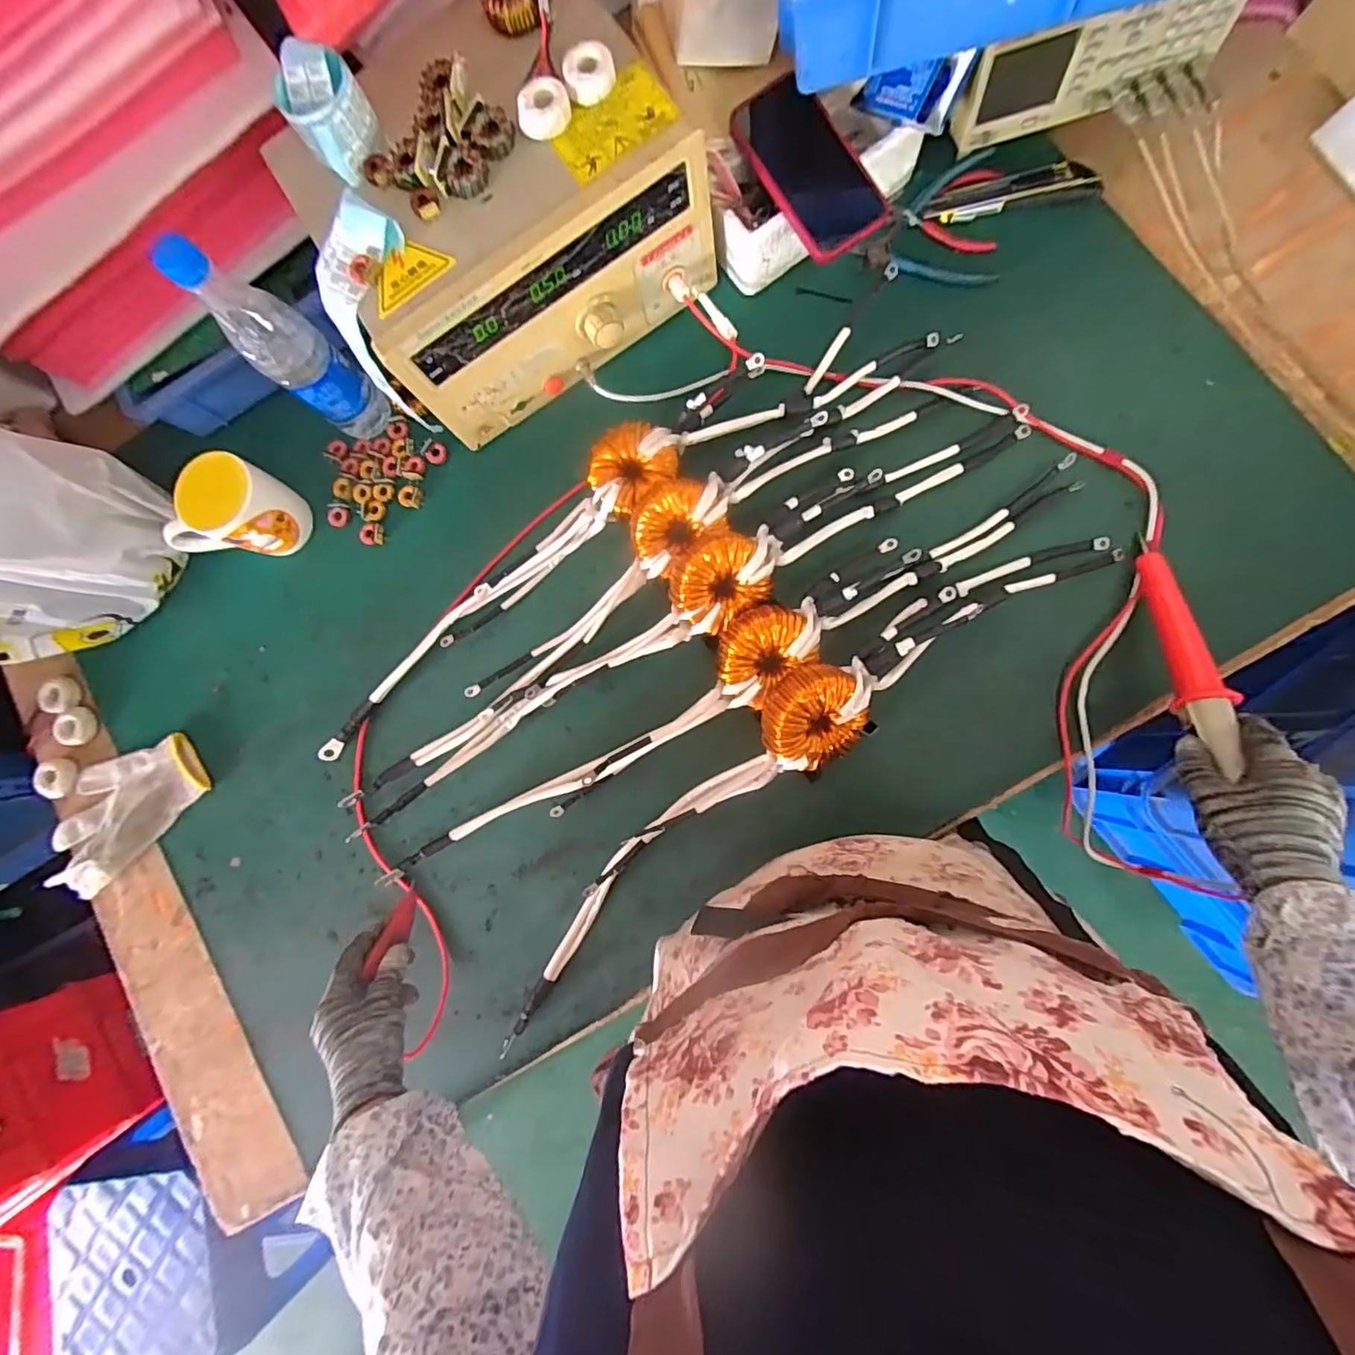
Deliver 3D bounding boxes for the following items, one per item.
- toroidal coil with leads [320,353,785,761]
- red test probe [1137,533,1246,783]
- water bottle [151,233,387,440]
[{"bbox_3d":[-0.157,-0.116,0.585,0.597,0.046,0.100,-36,82,3],"label":"toroidal coil with leads"},{"bbox_3d":[0.420,-0.027,0.476,0.031,0.025,0.212,5,58,7],"label":"red test probe"},{"bbox_3d":[-0.368,-0.310,0.547,0.054,0.221,0.061,34,90,8],"label":"water bottle"}]

